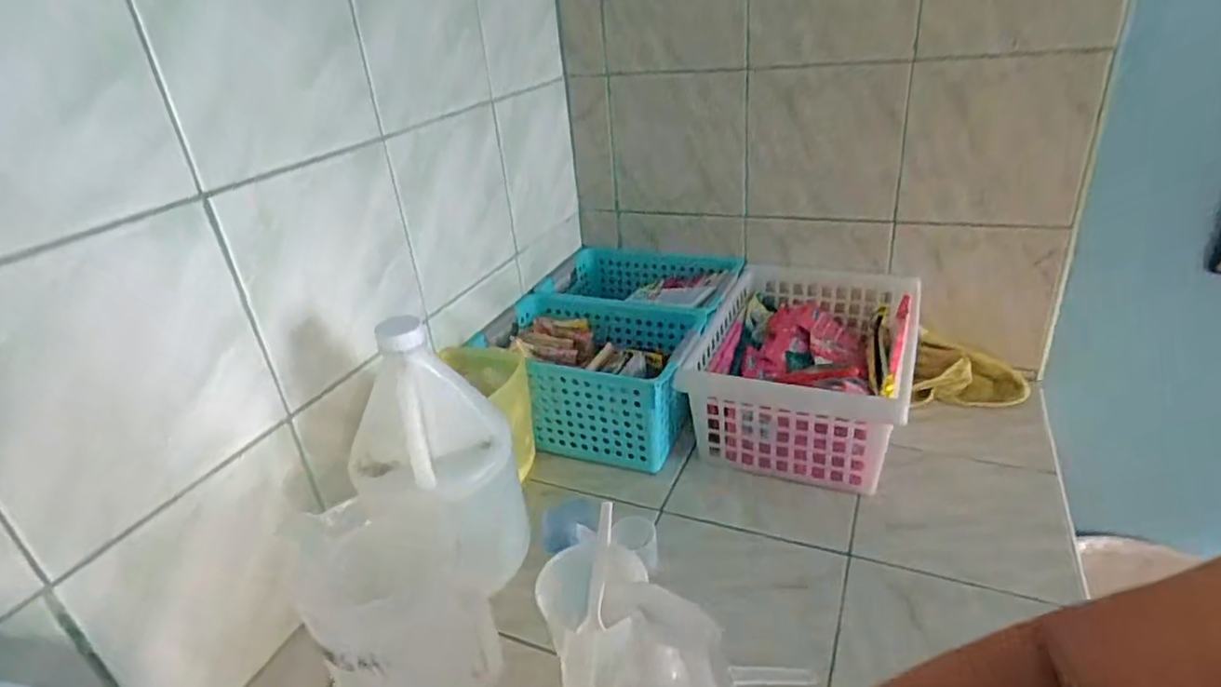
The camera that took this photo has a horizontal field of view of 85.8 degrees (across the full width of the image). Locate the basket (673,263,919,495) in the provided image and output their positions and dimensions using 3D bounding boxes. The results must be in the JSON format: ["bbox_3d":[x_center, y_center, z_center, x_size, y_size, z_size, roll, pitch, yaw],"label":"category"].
[{"bbox_3d":[0.247,0.035,0.841,0.244,0.140,0.327,7,30,21],"label":"basket"}]

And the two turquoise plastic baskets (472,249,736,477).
[{"bbox_3d":[0.008,0.000,0.930,0.283,0.139,0.349,6,30,20],"label":"two turquoise plastic baskets"}]

